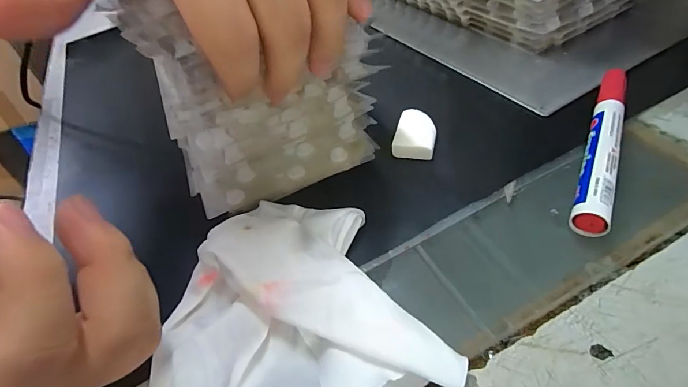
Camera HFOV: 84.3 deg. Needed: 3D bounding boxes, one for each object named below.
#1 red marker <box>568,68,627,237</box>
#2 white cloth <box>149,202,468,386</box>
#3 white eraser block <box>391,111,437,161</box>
[{"bbox_3d":[0.146,-0.029,0.219,0.018,0.019,0.131,16,51,24],"label":"red marker"},{"bbox_3d":[-0.027,0.049,0.163,0.112,0.021,0.099,-19,46,-7],"label":"white cloth"},{"bbox_3d":[0.047,-0.039,0.249,0.026,0.011,0.037,6,48,17],"label":"white eraser block"}]

